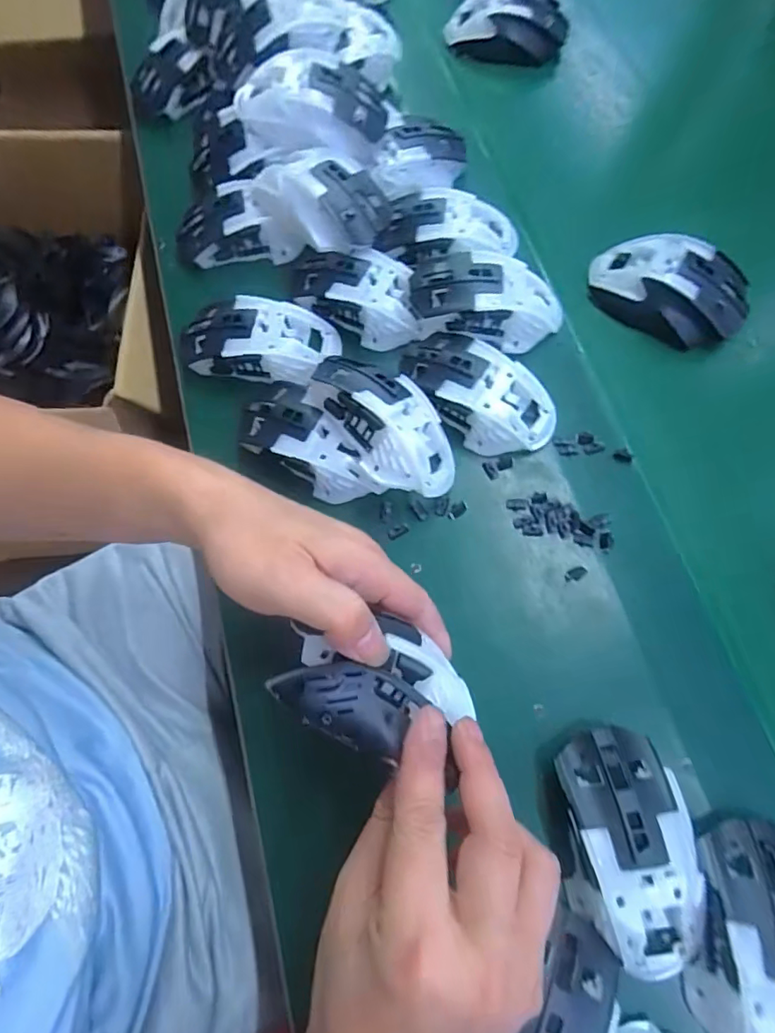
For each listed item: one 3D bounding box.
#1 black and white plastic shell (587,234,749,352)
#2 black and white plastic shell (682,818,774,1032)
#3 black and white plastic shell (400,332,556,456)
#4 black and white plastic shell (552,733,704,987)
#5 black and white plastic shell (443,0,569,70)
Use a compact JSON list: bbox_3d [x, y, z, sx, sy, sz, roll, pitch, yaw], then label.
[{"bbox_3d":[0.215,-0.173,0.399,0.114,0.038,0.065,20,71,7],"label":"black and white plastic shell"},{"bbox_3d":[0.189,0.216,0.259,0.061,0.034,0.113,5,70,2],"label":"black and white plastic shell"},{"bbox_3d":[0.063,-0.087,0.367,0.113,0.035,0.058,34,73,12],"label":"black and white plastic shell"},{"bbox_3d":[0.128,0.175,0.276,0.062,0.033,0.114,-1,70,-1],"label":"black and white plastic shell"},{"bbox_3d":[0.113,-0.466,0.496,0.109,0.040,0.054,10,70,4],"label":"black and white plastic shell"}]

